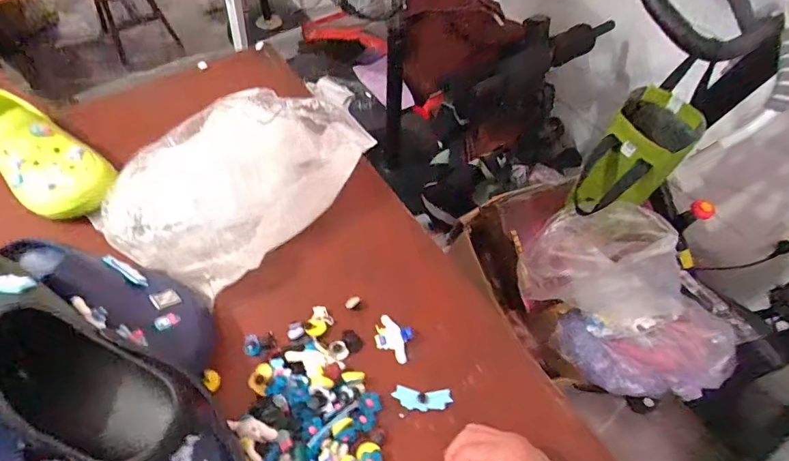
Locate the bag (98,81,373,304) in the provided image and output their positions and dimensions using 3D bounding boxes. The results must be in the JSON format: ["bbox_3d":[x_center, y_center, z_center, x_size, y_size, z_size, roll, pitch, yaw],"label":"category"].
[{"bbox_3d":[-0.206,-0.072,0.612,0.207,0.112,0.320,37,61,22],"label":"bag"}]

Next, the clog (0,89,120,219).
[{"bbox_3d":[-0.517,-0.114,0.653,0.259,0.080,0.103,30,59,18],"label":"clog"}]

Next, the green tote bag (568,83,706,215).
[{"bbox_3d":[0.399,-0.115,0.792,0.123,0.189,0.196,36,61,21],"label":"green tote bag"}]

